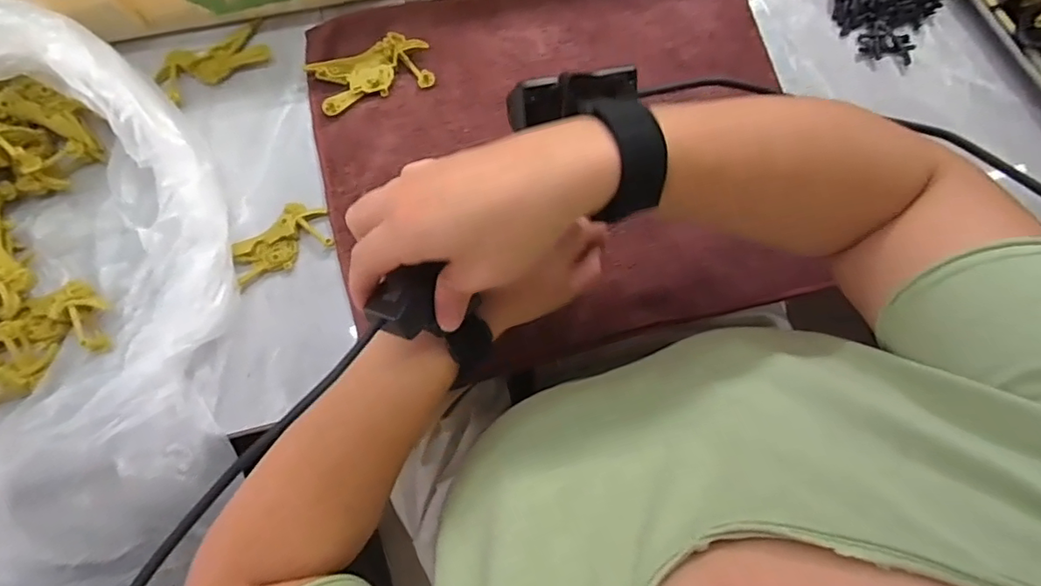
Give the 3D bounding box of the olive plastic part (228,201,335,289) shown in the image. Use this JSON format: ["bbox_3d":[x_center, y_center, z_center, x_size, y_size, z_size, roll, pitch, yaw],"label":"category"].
[{"bbox_3d":[-0.197,-0.043,0.457,0.084,0.014,0.042,-32,79,-6],"label":"olive plastic part"}]

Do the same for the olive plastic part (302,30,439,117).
[{"bbox_3d":[-0.130,-0.192,0.484,0.102,0.008,0.051,-18,78,-3],"label":"olive plastic part"}]

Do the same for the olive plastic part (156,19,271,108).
[{"bbox_3d":[-0.268,-0.204,0.487,0.095,0.011,0.043,-30,79,-6],"label":"olive plastic part"}]

